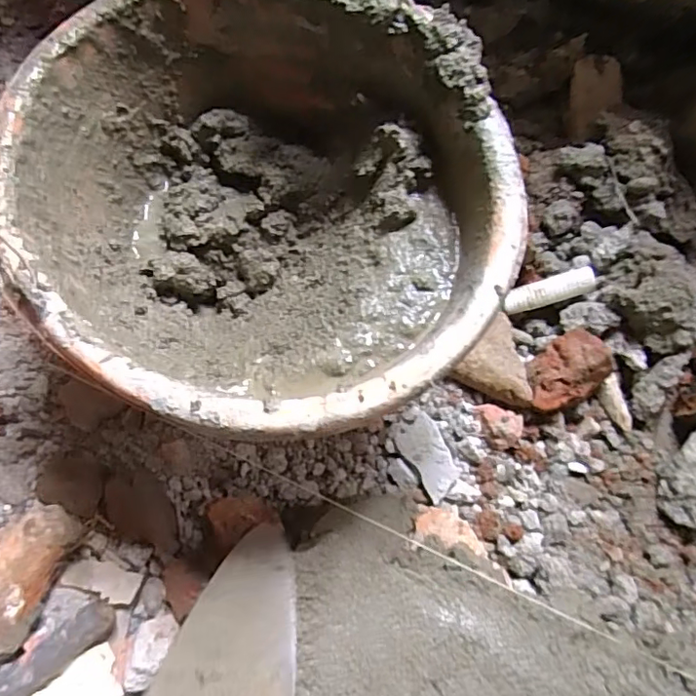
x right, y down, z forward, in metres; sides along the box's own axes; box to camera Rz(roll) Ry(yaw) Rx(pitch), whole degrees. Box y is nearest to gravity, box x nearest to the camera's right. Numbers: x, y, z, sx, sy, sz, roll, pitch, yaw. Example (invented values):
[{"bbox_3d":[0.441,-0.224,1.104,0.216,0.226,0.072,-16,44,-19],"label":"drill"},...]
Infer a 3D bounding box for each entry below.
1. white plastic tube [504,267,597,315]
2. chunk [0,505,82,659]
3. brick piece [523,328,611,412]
[{"bbox_3d":[0.158,-0.046,0.426,0.074,0.019,0.017,-12,67,-3],"label":"white plastic tube"},{"bbox_3d":[-0.227,0.158,0.362,0.060,0.040,0.109,34,72,15],"label":"chunk"},{"bbox_3d":[0.159,0.017,0.405,0.057,0.039,0.044,-29,69,-10],"label":"brick piece"}]

